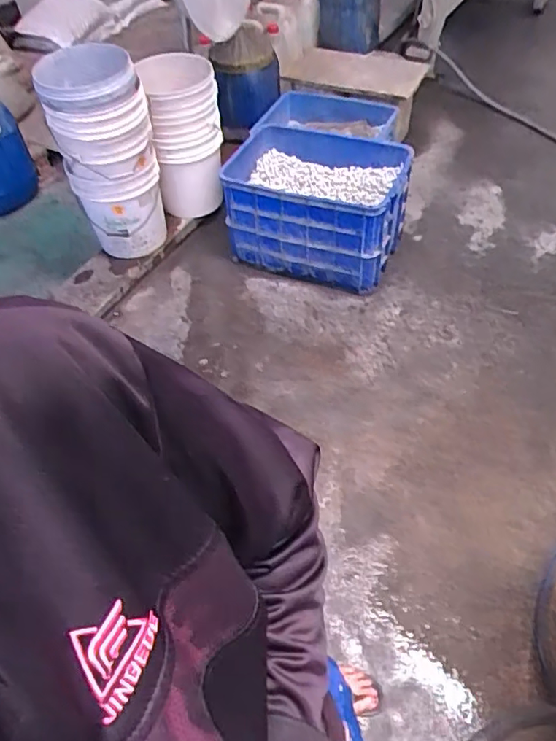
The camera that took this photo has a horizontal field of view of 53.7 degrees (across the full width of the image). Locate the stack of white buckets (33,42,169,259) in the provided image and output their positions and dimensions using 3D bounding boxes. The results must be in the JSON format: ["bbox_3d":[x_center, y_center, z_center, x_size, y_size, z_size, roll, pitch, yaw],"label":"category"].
[{"bbox_3d":[-0.538,-0.665,1.798,0.282,0.670,0.324,-15,51,-6],"label":"stack of white buckets"}]

